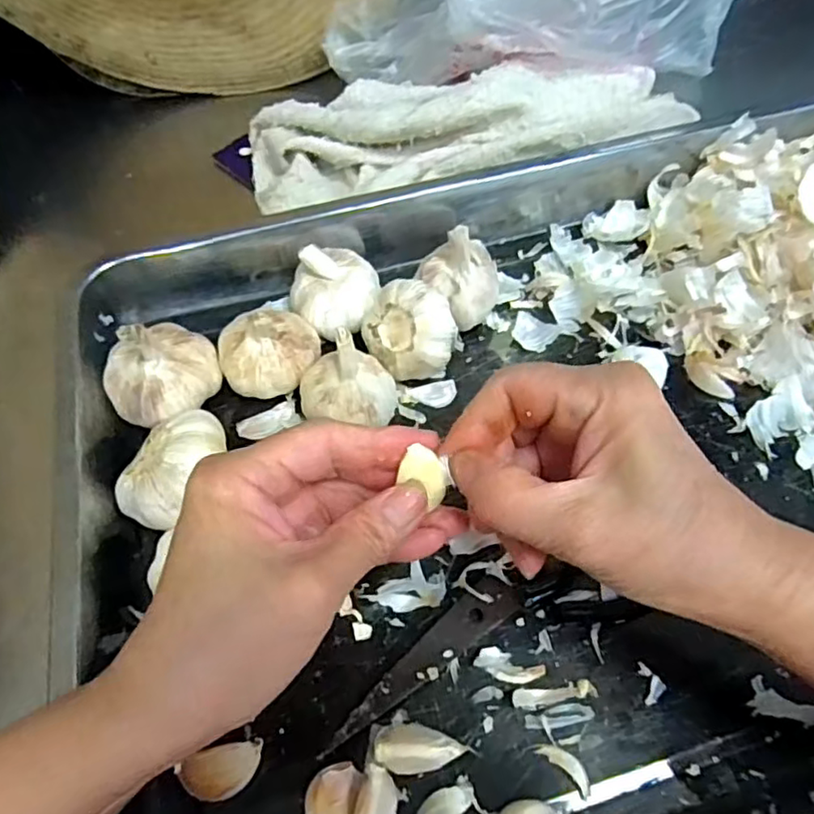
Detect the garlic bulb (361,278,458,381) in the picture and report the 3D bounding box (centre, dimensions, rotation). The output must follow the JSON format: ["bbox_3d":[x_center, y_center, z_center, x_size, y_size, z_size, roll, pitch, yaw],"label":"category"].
[{"bbox_3d":[0.001,-0.045,0.366,0.054,0.047,0.042,-1,56,2],"label":"garlic bulb"}]

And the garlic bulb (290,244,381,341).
[{"bbox_3d":[-0.044,-0.072,0.384,0.053,0.043,0.050,-1,56,2],"label":"garlic bulb"}]

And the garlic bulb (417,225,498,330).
[{"bbox_3d":[0.032,-0.079,0.379,0.050,0.061,0.046,3,56,5],"label":"garlic bulb"}]

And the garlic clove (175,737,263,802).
[{"bbox_3d":[-0.079,0.157,0.266,0.034,0.012,0.019,-9,56,-4],"label":"garlic clove"}]

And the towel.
[{"bbox_3d":[0.049,-0.220,0.471,0.333,0.059,0.101,-17,57,-9],"label":"towel"}]

